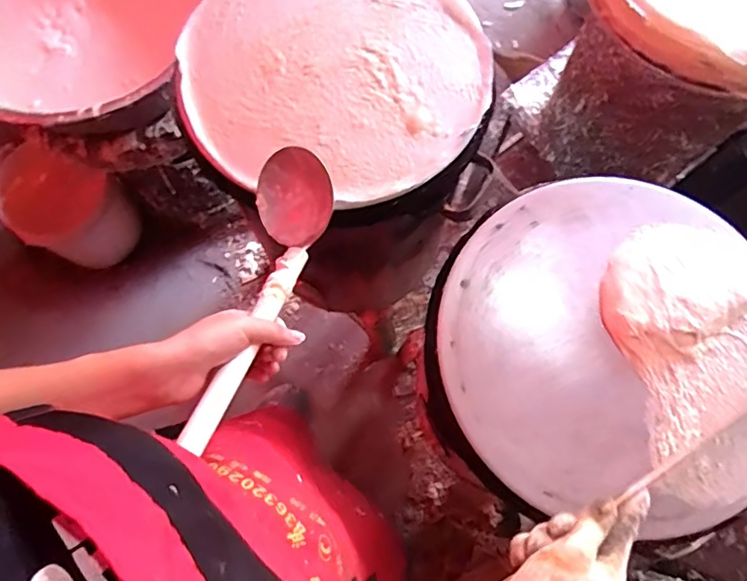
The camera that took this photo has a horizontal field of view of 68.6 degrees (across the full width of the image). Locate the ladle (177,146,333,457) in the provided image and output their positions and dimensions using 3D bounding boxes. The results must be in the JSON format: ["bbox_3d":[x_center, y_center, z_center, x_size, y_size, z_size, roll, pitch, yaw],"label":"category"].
[{"bbox_3d":[-0.098,-0.002,0.482,0.078,0.059,0.296,10,57,3],"label":"ladle"}]

